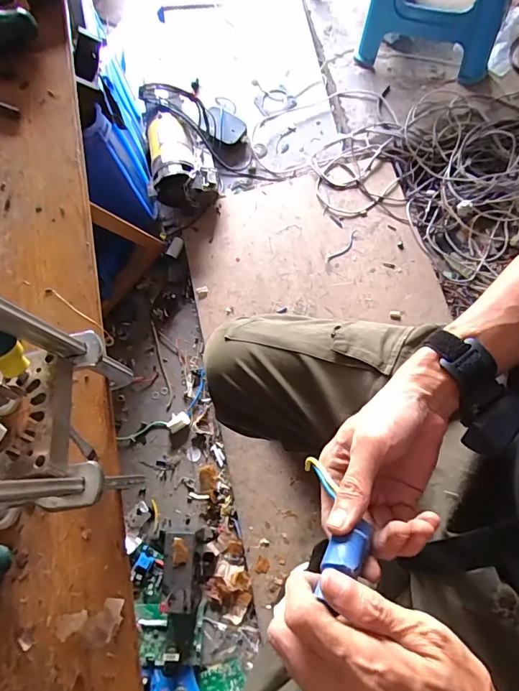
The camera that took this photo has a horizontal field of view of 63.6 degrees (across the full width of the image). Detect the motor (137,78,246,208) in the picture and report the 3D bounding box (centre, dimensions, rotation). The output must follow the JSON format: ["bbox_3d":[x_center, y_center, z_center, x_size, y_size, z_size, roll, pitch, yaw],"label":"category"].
[{"bbox_3d":[-0.179,-0.582,1.189,0.275,0.137,0.375,-14,73,4],"label":"motor"}]

